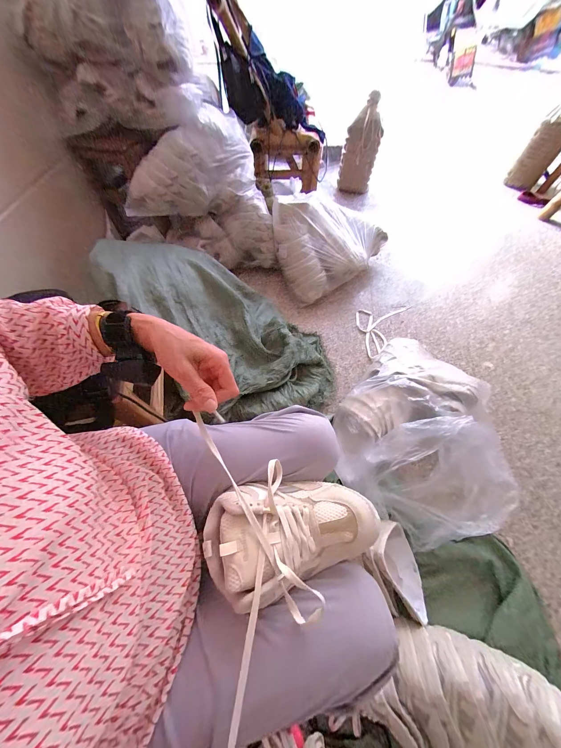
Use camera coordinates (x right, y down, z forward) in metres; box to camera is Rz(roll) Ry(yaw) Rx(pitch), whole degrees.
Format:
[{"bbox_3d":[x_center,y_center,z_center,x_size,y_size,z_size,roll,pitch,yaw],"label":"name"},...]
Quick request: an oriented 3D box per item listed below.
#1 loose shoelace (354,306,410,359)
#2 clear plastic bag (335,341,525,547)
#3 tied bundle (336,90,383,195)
[{"bbox_3d":[0.393,-0.210,1.055,0.171,0.007,0.326,31,67,18],"label":"loose shoelace"},{"bbox_3d":[0.408,0.157,0.711,0.452,0.237,0.490,39,69,21],"label":"clear plastic bag"},{"bbox_3d":[0.451,-1.234,1.429,0.198,0.393,0.087,-1,62,0],"label":"tied bundle"}]

